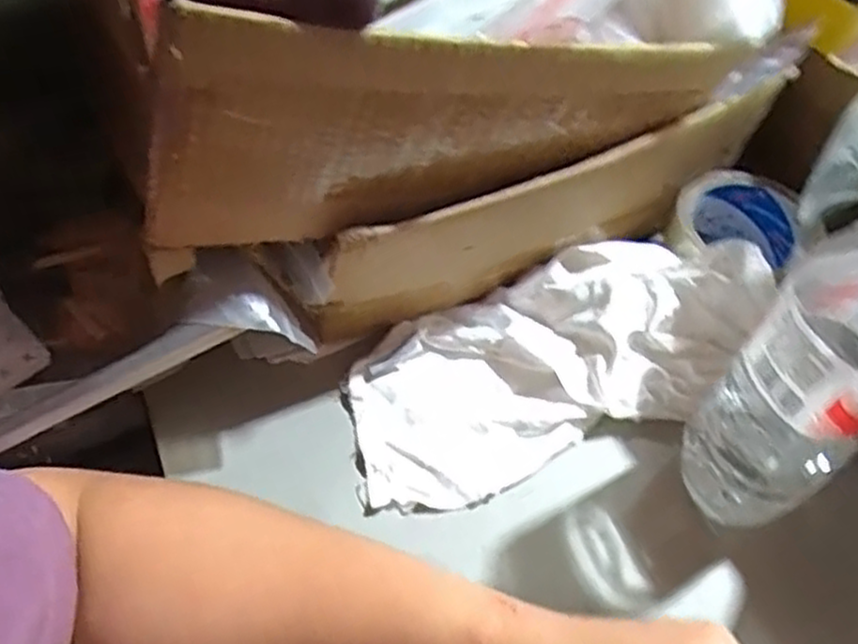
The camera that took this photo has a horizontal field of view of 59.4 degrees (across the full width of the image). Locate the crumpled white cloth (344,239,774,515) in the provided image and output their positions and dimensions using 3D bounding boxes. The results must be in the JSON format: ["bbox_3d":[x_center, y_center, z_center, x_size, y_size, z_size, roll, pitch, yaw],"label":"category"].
[{"bbox_3d":[0.069,0.020,0.437,0.239,0.047,0.112,-24,57,-3],"label":"crumpled white cloth"}]

